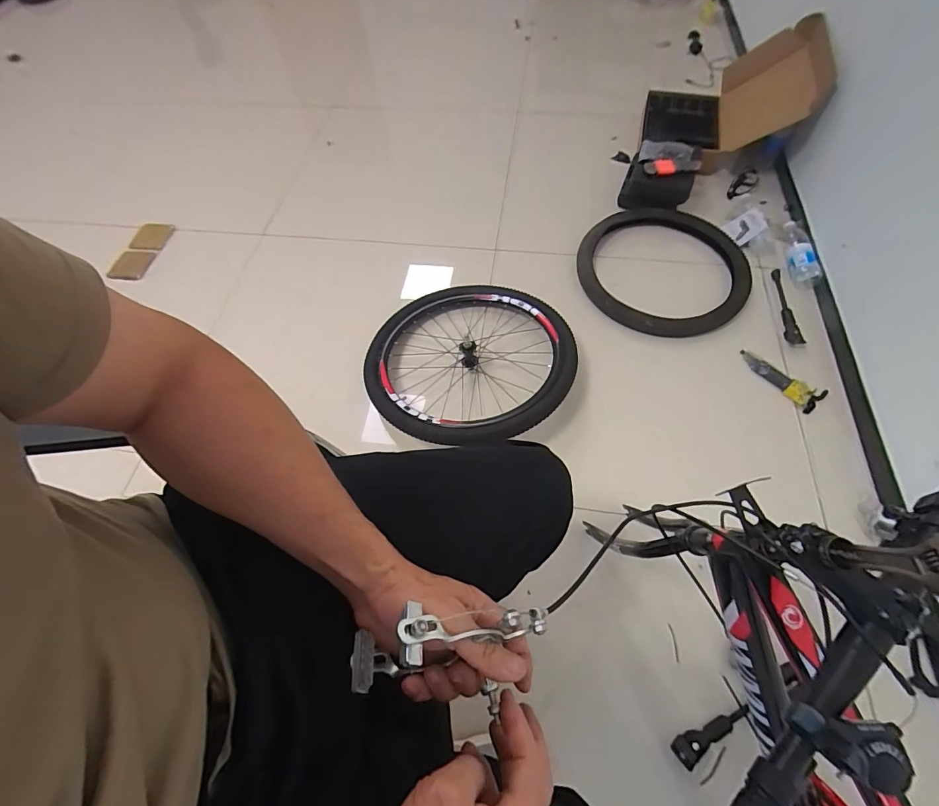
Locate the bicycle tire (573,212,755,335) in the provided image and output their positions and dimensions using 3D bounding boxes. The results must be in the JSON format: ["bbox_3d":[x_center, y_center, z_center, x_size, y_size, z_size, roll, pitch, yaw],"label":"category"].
[{"bbox_3d":[0.551,-0.396,1.207,0.432,0.079,0.475,-40,67,-16],"label":"bicycle tire"}]

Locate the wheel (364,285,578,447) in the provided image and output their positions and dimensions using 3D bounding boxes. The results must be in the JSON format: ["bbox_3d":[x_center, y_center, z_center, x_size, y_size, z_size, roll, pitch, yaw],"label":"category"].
[{"bbox_3d":[0.003,-0.105,1.094,0.506,0.087,0.511,-1,62,3],"label":"wheel"}]

